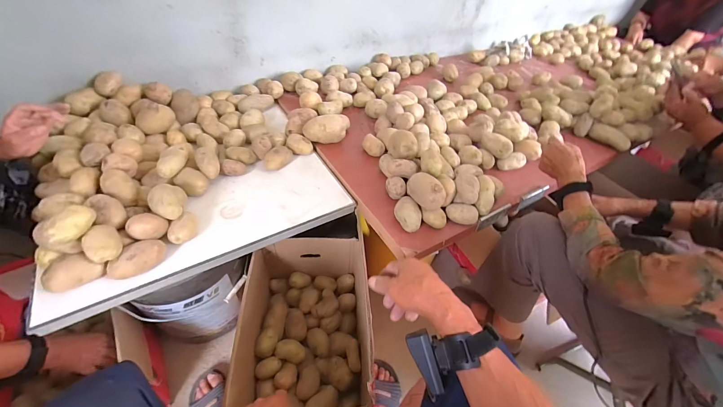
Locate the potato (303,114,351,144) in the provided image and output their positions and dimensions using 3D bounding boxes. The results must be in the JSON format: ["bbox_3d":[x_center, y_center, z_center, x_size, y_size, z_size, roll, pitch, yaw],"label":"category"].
[{"bbox_3d":[-0.086,-0.201,0.821,0.127,0.054,0.061,-13,49,-17],"label":"potato"}]

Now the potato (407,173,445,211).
[{"bbox_3d":[0.132,-0.029,0.644,0.043,0.056,0.089,-17,50,-20],"label":"potato"}]

